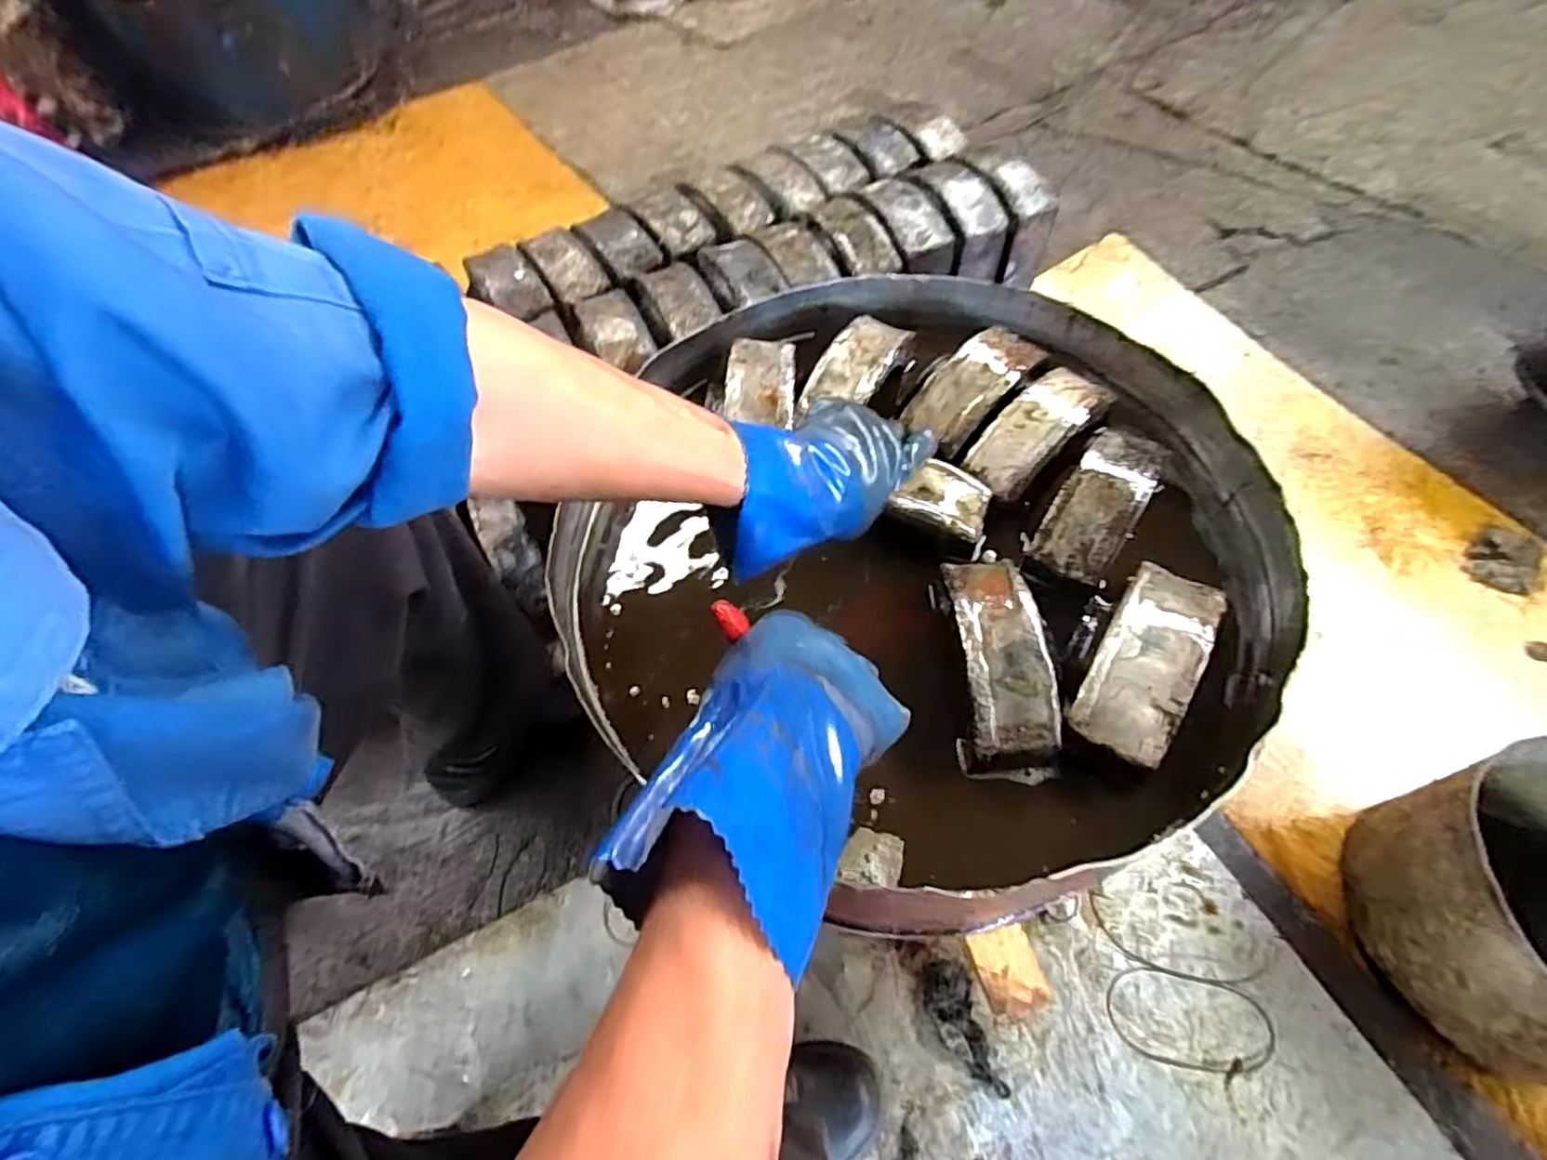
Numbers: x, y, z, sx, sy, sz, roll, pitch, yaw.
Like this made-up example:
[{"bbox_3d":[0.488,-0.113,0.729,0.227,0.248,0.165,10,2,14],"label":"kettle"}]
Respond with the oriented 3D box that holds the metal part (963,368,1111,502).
[{"bbox_3d":[0.234,-0.136,0.615,0.150,0.028,0.060,-42,65,-19],"label":"metal part"}]

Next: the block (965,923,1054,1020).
[{"bbox_3d":[0.191,0.315,0.561,0.050,0.015,0.064,-19,60,-7],"label":"block"}]

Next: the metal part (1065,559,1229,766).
[{"bbox_3d":[0.269,0.051,0.492,0.060,0.030,0.153,28,65,19],"label":"metal part"}]

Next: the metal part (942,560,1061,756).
[{"bbox_3d":[0.168,0.050,0.511,0.061,0.038,0.156,-4,59,2],"label":"metal part"}]

